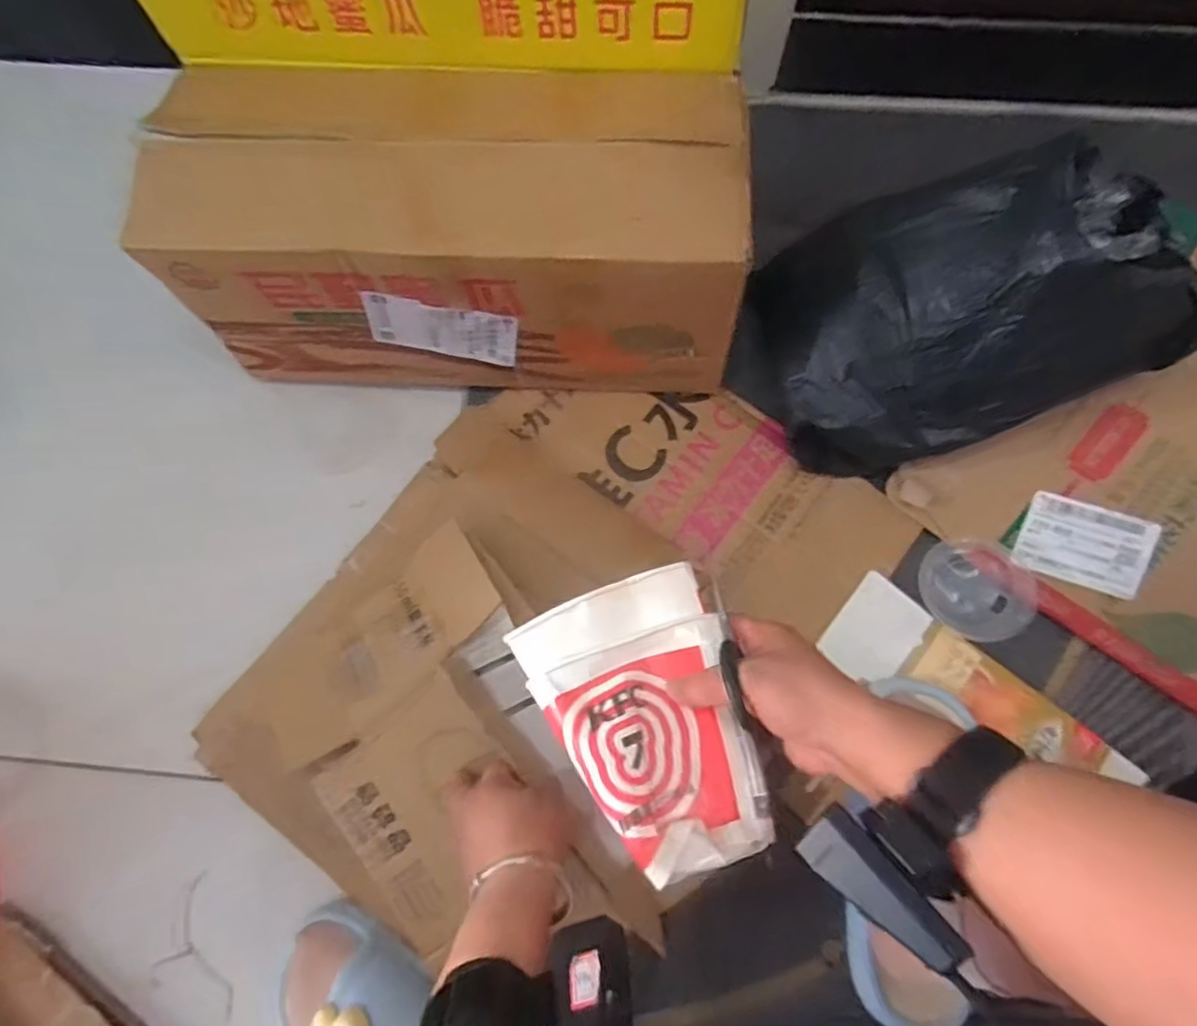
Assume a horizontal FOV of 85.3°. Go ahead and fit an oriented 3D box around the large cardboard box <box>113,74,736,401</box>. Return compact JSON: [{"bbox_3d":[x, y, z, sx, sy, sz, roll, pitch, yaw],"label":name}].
[{"bbox_3d":[-0.117,-0.255,0.585,0.466,0.200,0.202,3,74,2],"label":"large cardboard box"}]

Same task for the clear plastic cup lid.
[{"bbox_3d":[0.340,0.069,0.583,0.100,0.015,0.082,36,78,11],"label":"clear plastic cup lid"}]

